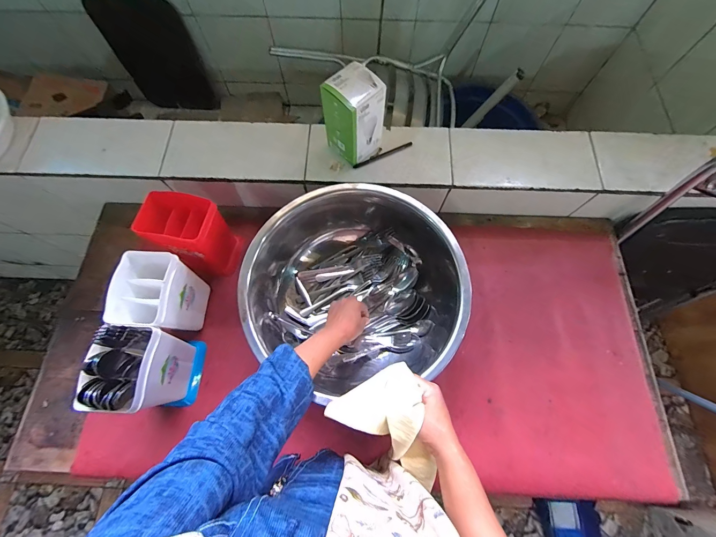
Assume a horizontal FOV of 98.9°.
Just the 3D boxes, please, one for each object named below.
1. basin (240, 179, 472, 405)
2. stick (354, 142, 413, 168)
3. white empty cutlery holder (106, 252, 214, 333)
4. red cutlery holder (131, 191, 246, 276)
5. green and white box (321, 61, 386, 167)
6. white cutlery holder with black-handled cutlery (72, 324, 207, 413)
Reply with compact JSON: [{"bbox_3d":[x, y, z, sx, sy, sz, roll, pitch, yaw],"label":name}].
[{"bbox_3d":[0.001,0.040,0.589,0.374,0.158,0.363,0,71,0],"label":"basin"},{"bbox_3d":[0.053,-0.240,0.645,0.136,0.004,0.010,-25,73,-8],"label":"stick"},{"bbox_3d":[-0.355,0.047,0.558,0.100,0.140,0.120,7,72,2],"label":"white empty cutlery holder"},{"bbox_3d":[-0.323,-0.067,0.602,0.122,0.145,0.094,18,72,6],"label":"red cutlery holder"},{"bbox_3d":[-0.007,-0.284,0.583,0.087,0.150,0.082,39,76,12],"label":"green and white box"},{"bbox_3d":[-0.350,0.168,0.513,0.087,0.187,0.119,0,71,0],"label":"white cutlery holder with black-handled cutlery"}]

